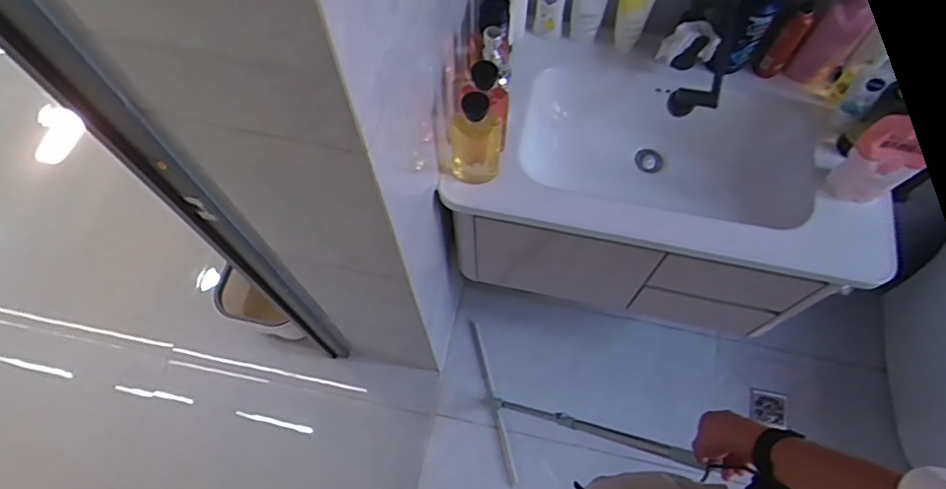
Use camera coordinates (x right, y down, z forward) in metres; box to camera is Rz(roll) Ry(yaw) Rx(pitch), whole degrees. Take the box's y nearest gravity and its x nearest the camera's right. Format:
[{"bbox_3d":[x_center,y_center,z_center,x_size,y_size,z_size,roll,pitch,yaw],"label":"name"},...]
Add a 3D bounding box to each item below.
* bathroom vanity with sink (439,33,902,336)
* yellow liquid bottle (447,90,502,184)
[{"bbox_3d":[0.406,-0.128,1.358,0.858,0.570,0.459,10,67,5],"label":"bathroom vanity with sink"},{"bbox_3d":[0.005,-0.186,1.013,0.089,0.227,0.059,1,67,1],"label":"yellow liquid bottle"}]

